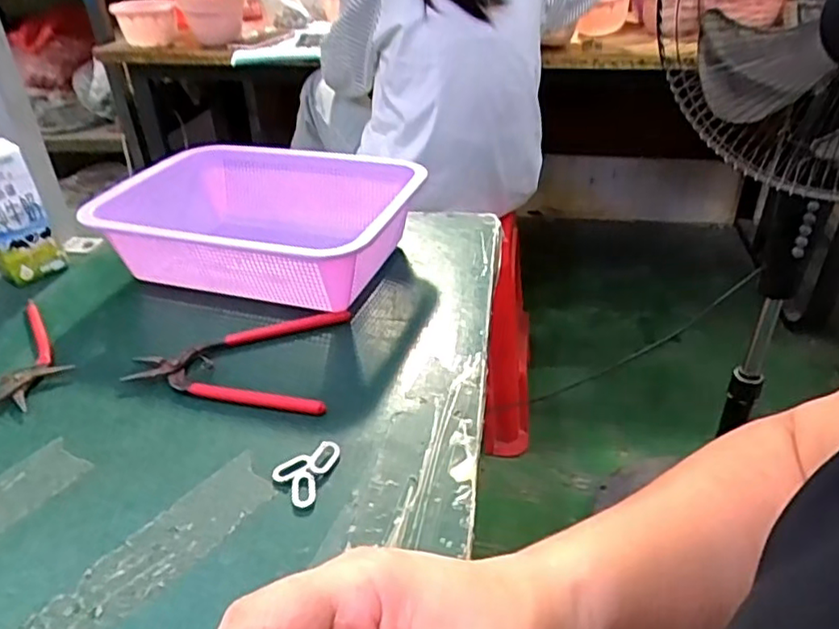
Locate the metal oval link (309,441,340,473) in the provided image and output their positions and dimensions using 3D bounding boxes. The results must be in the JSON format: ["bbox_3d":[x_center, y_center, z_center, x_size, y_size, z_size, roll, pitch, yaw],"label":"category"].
[{"bbox_3d":[-0.057,0.086,0.383,0.014,0.005,0.023,13,37,22],"label":"metal oval link"}]

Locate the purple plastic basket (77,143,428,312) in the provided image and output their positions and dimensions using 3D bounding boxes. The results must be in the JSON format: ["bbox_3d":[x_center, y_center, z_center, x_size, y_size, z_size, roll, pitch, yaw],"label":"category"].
[{"bbox_3d":[-0.133,-0.077,0.573,0.238,0.080,0.192,12,37,21],"label":"purple plastic basket"}]

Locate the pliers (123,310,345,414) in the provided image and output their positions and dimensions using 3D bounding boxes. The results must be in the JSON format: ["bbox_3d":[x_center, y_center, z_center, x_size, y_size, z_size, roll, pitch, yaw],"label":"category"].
[{"bbox_3d":[-0.126,0.026,0.479,0.151,0.012,0.111,6,35,14],"label":"pliers"}]

